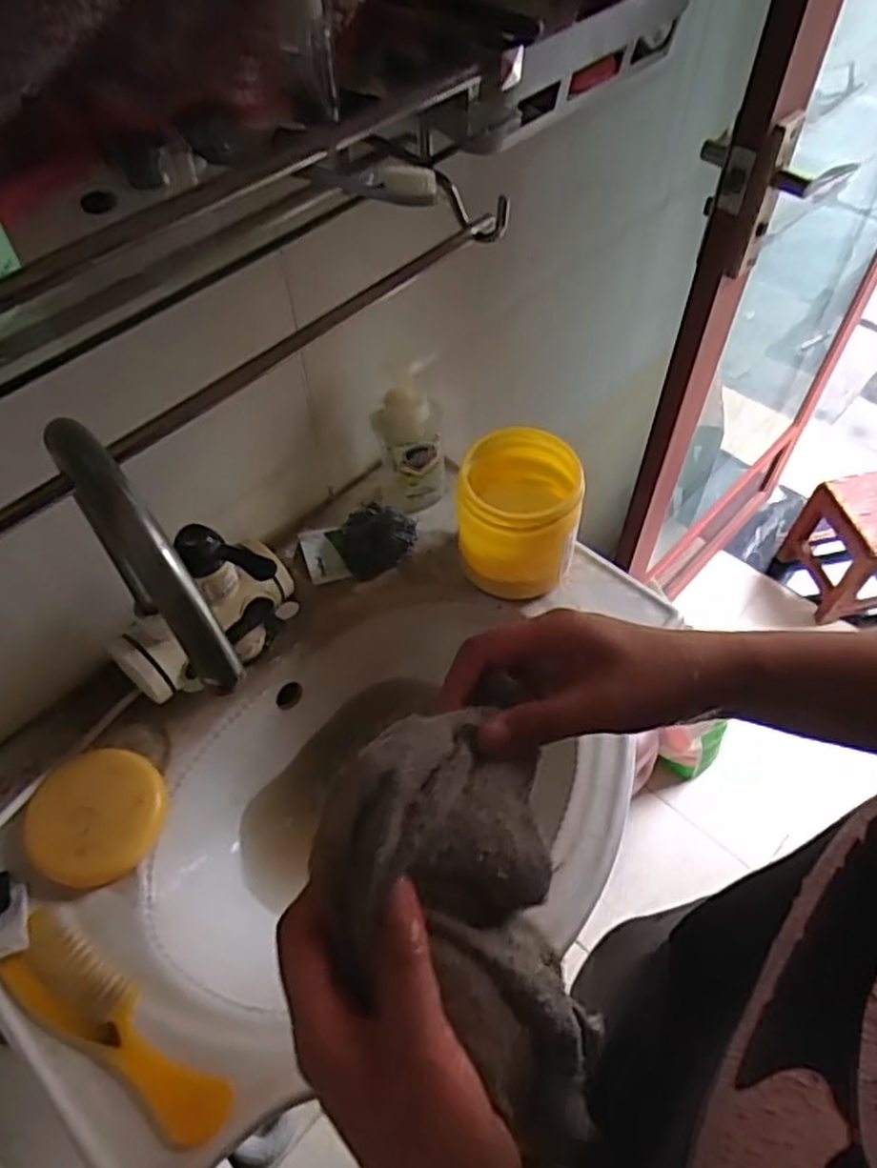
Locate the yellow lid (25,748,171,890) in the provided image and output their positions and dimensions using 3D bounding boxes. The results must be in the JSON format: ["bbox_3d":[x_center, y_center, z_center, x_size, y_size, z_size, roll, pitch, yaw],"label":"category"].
[{"bbox_3d":[-0.270,0.182,0.588,0.095,0.022,0.100,0,54,1],"label":"yellow lid"}]

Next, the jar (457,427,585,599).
[{"bbox_3d":[0.074,-0.060,0.690,0.101,0.118,0.114,15,56,11],"label":"jar"}]

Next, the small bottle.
[{"bbox_3d":[-0.027,-0.143,0.725,0.068,0.144,0.050,-5,55,-3],"label":"small bottle"}]

